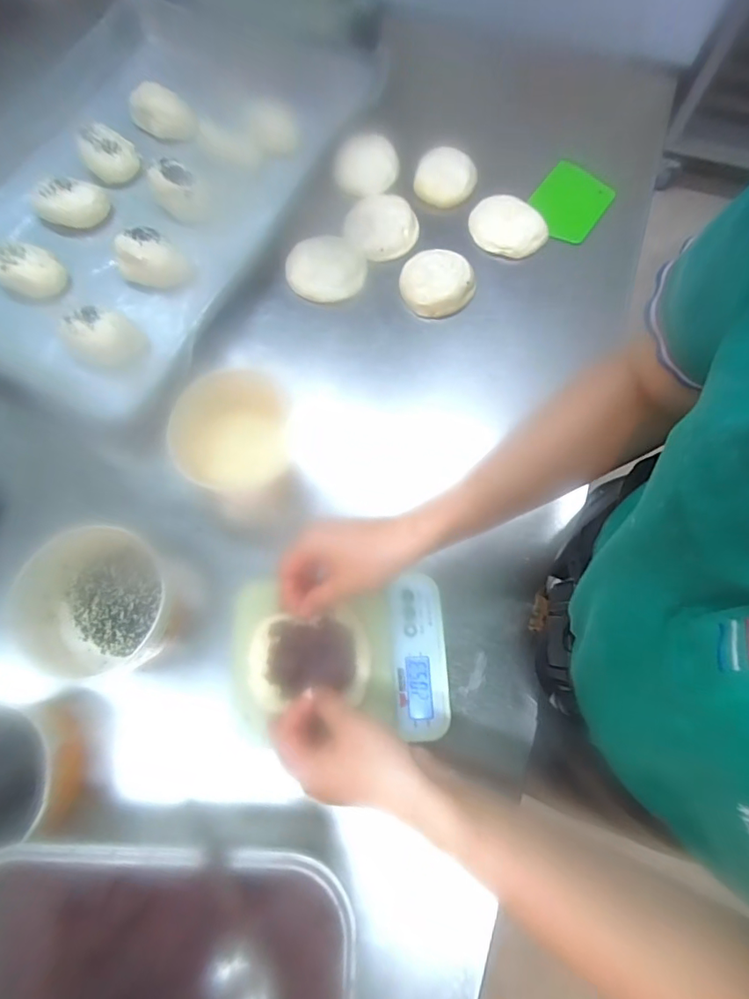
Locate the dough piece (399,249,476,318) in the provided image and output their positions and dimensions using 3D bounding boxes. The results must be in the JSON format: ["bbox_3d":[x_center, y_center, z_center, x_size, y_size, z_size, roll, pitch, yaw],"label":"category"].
[{"bbox_3d":[0.076,-0.261,0.613,0.086,0.023,0.083,0,71,0],"label":"dough piece"}]

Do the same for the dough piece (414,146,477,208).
[{"bbox_3d":[0.095,-0.431,0.674,0.078,0.026,0.076,0,71,0],"label":"dough piece"}]

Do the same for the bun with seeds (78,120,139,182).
[{"bbox_3d":[-0.349,-0.454,0.668,0.065,0.052,0.061,-31,74,-10],"label":"bun with seeds"}]

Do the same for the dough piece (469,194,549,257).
[{"bbox_3d":[0.168,-0.343,0.636,0.096,0.026,0.069,12,71,4],"label":"dough piece"}]

